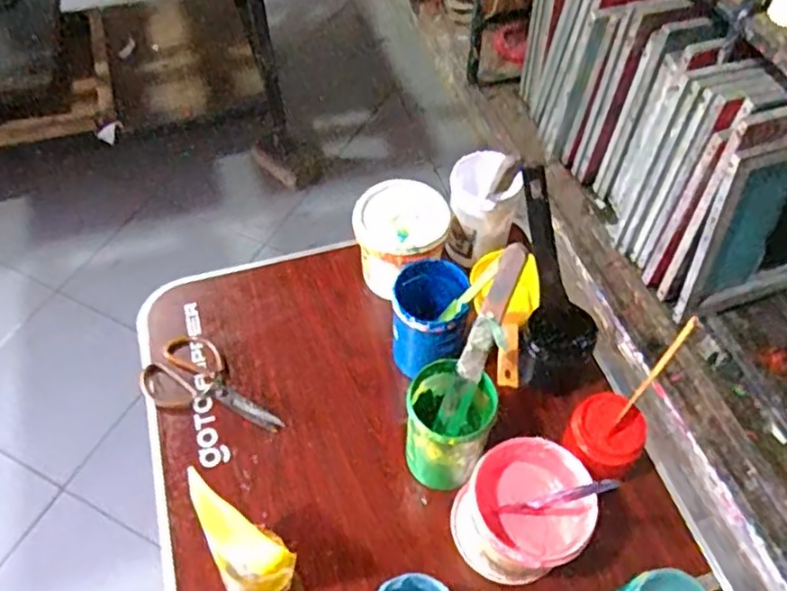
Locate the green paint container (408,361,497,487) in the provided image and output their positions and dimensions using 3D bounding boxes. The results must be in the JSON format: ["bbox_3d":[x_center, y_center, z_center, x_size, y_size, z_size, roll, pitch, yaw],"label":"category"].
[{"bbox_3d":[0.063,0.153,0.784,0.094,0.144,0.098,0,54,-1],"label":"green paint container"}]

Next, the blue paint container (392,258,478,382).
[{"bbox_3d":[0.046,0.032,0.864,0.090,0.120,0.098,-3,54,-3],"label":"blue paint container"}]

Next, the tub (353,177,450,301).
[{"bbox_3d":[0.010,-0.075,0.954,0.123,0.134,0.124,0,54,-1],"label":"tub"}]

